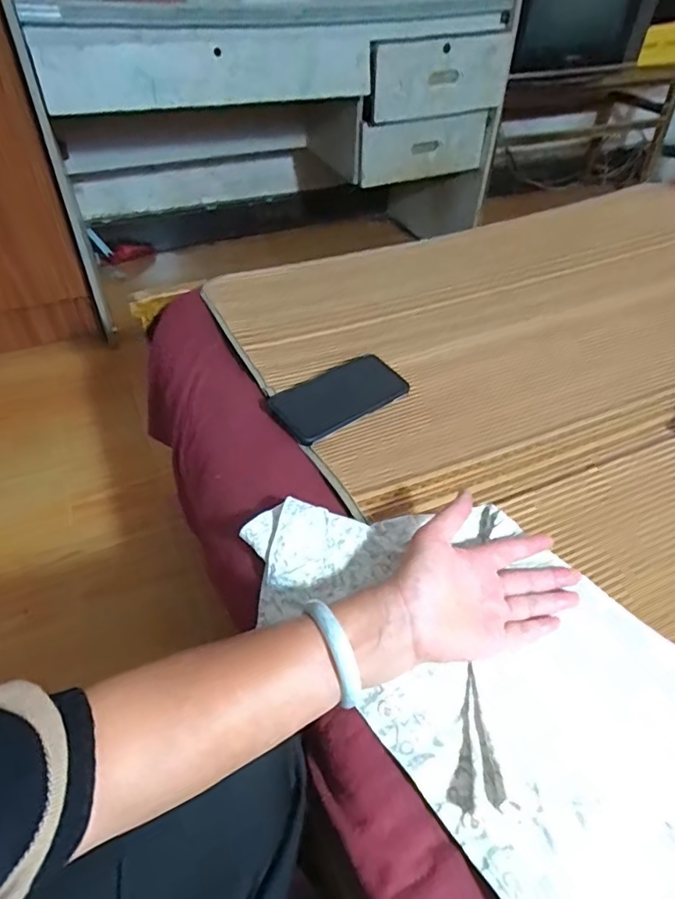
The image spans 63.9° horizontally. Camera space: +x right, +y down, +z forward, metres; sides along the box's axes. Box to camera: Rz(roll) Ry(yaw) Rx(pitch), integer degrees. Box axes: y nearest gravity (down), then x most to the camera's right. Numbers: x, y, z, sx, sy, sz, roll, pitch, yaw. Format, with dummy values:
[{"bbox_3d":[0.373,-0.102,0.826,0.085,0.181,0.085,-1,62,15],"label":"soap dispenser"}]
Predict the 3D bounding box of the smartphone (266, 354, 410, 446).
[{"bbox_3d":[0.003,-0.063,0.625,0.158,0.011,0.086,-29,53,-27],"label":"smartphone"}]

